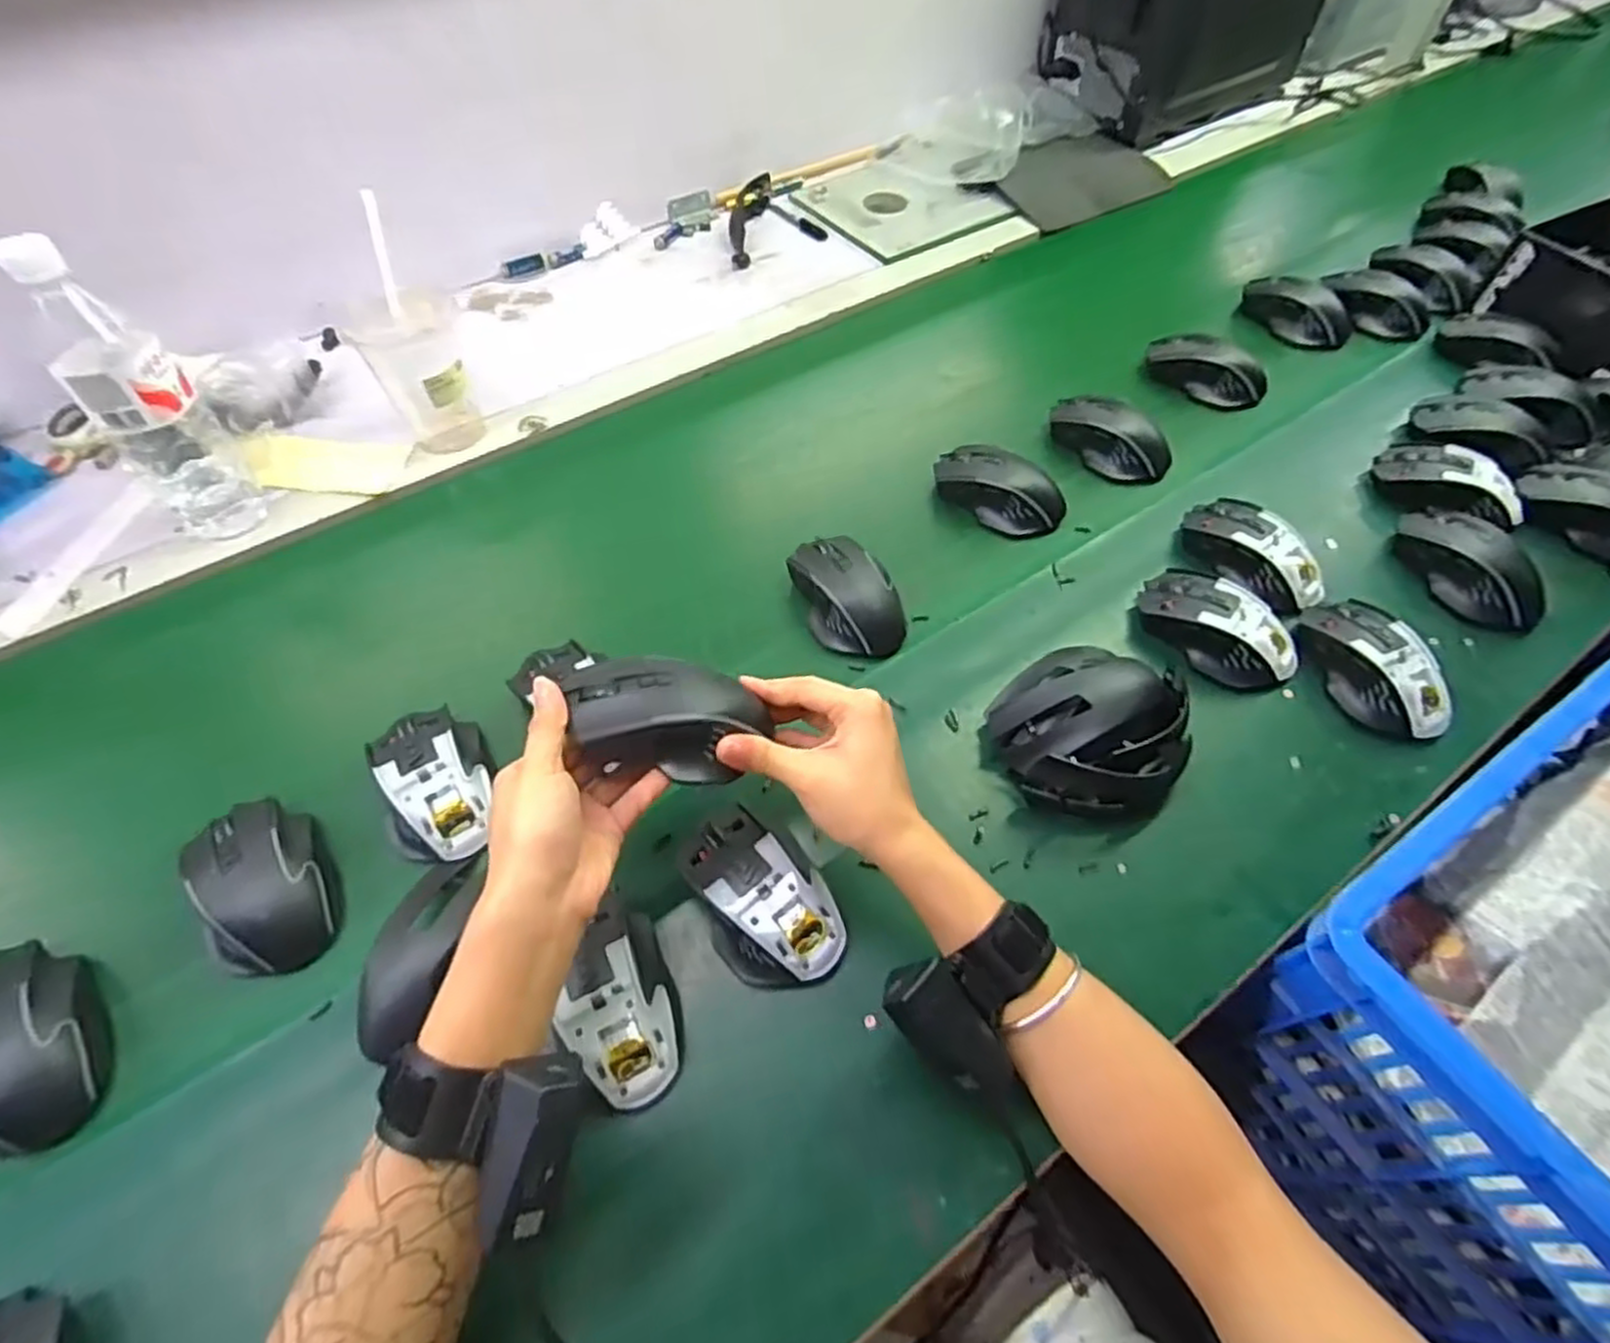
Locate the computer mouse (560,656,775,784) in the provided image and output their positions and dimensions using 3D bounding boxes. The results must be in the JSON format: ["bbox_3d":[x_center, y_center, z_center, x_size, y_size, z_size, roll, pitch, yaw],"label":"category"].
[{"bbox_3d":[-0.075,0.021,0.423,0.104,0.046,0.069,-5,56,-3],"label":"computer mouse"}]

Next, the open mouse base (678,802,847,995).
[{"bbox_3d":[-0.029,0.138,0.465,0.067,0.041,0.114,-38,64,-22],"label":"open mouse base"}]

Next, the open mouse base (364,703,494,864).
[{"bbox_3d":[-0.248,0.072,0.519,0.071,0.034,0.112,-23,59,-14],"label":"open mouse base"}]

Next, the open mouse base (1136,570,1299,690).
[{"bbox_3d":[0.308,-0.032,0.579,0.066,0.037,0.117,-38,64,-22],"label":"open mouse base"}]

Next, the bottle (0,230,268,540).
[{"bbox_3d":[-0.508,-0.205,0.587,0.055,0.210,0.078,38,64,23],"label":"bottle"}]

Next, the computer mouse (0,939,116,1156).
[{"bbox_3d":[-0.443,0.209,0.431,0.074,0.039,0.115,-37,63,-22],"label":"computer mouse"}]

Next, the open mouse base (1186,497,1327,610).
[{"bbox_3d":[0.361,-0.098,0.618,0.057,0.039,0.116,-32,62,-19],"label":"open mouse base"}]

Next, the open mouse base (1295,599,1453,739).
[{"bbox_3d":[0.413,-0.004,0.560,0.063,0.039,0.113,-14,57,-9],"label":"open mouse base"}]

